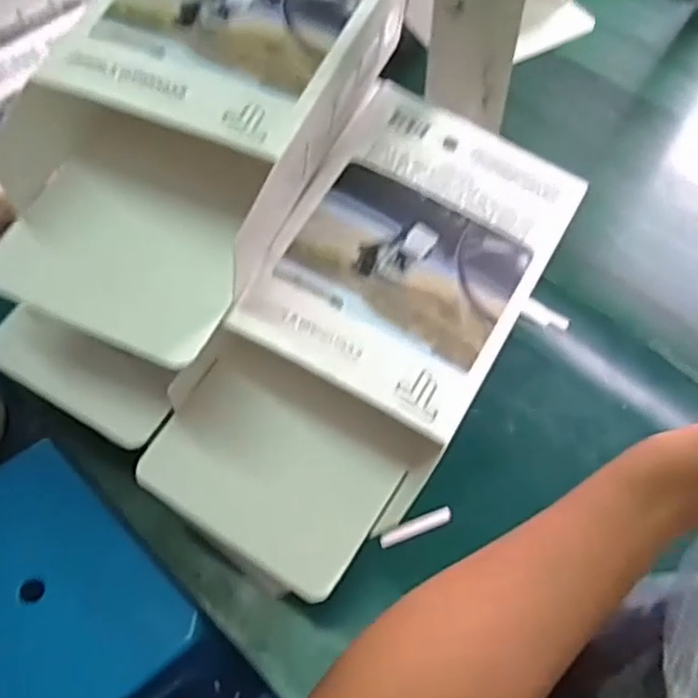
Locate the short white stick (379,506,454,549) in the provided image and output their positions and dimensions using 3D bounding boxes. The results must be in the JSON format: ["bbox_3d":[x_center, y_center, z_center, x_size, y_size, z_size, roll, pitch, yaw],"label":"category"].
[{"bbox_3d":[0.042,0.112,0.439,0.048,0.005,0.010,-22,62,-8],"label":"short white stick"}]

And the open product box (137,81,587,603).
[{"bbox_3d":[0.008,-0.010,0.380,0.149,0.083,0.263,33,68,19],"label":"open product box"}]

